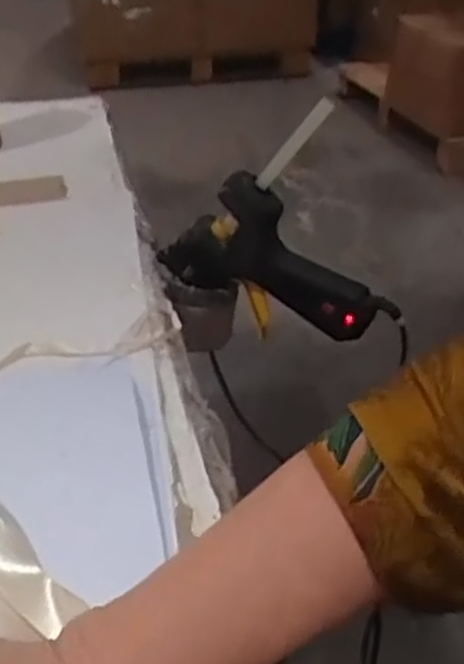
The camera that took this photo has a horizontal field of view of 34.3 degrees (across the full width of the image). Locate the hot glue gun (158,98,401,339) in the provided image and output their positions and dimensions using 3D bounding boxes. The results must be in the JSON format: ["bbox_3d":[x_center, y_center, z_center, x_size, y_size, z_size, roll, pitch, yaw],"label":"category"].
[{"bbox_3d":[0.048,-0.060,0.610,0.158,0.178,0.029,53,24,-1],"label":"hot glue gun"}]

